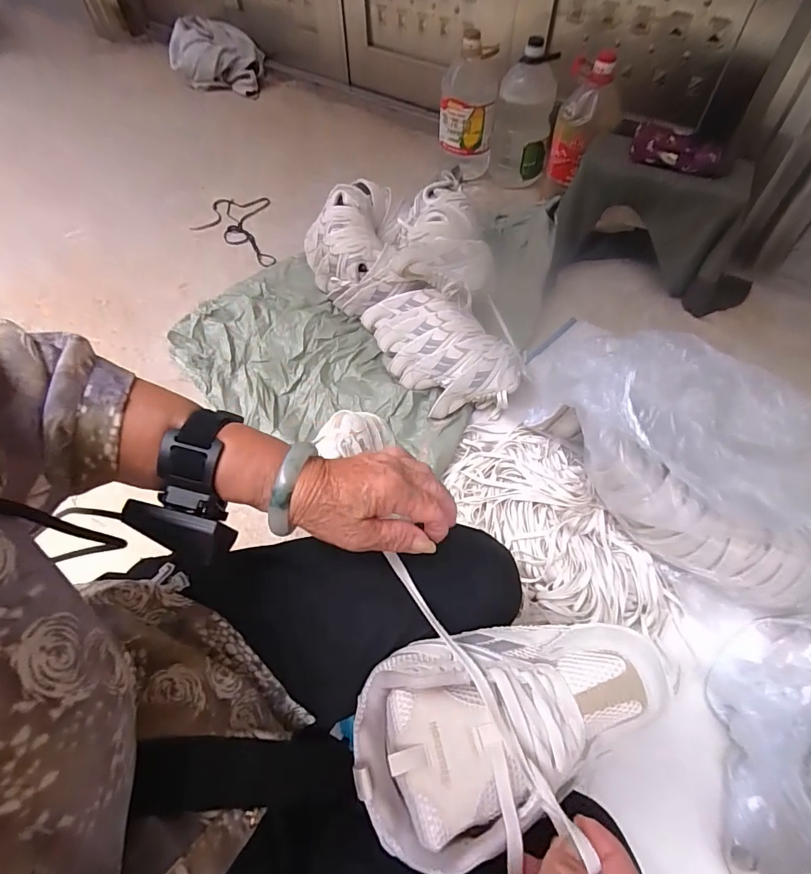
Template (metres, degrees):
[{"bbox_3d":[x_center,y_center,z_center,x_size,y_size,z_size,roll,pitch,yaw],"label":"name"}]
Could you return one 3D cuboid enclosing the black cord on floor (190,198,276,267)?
[{"bbox_3d":[-0.462,-0.646,1.366,0.406,0.023,0.231,34,62,21],"label":"black cord on floor"}]

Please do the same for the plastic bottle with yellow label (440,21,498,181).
[{"bbox_3d":[0.187,-0.987,1.353,0.166,0.329,0.143,7,56,6],"label":"plastic bottle with yellow label"}]

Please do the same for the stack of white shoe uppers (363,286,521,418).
[{"bbox_3d":[0.065,-0.190,0.943,0.183,0.111,0.363,-32,61,-20],"label":"stack of white shoe uppers"}]

